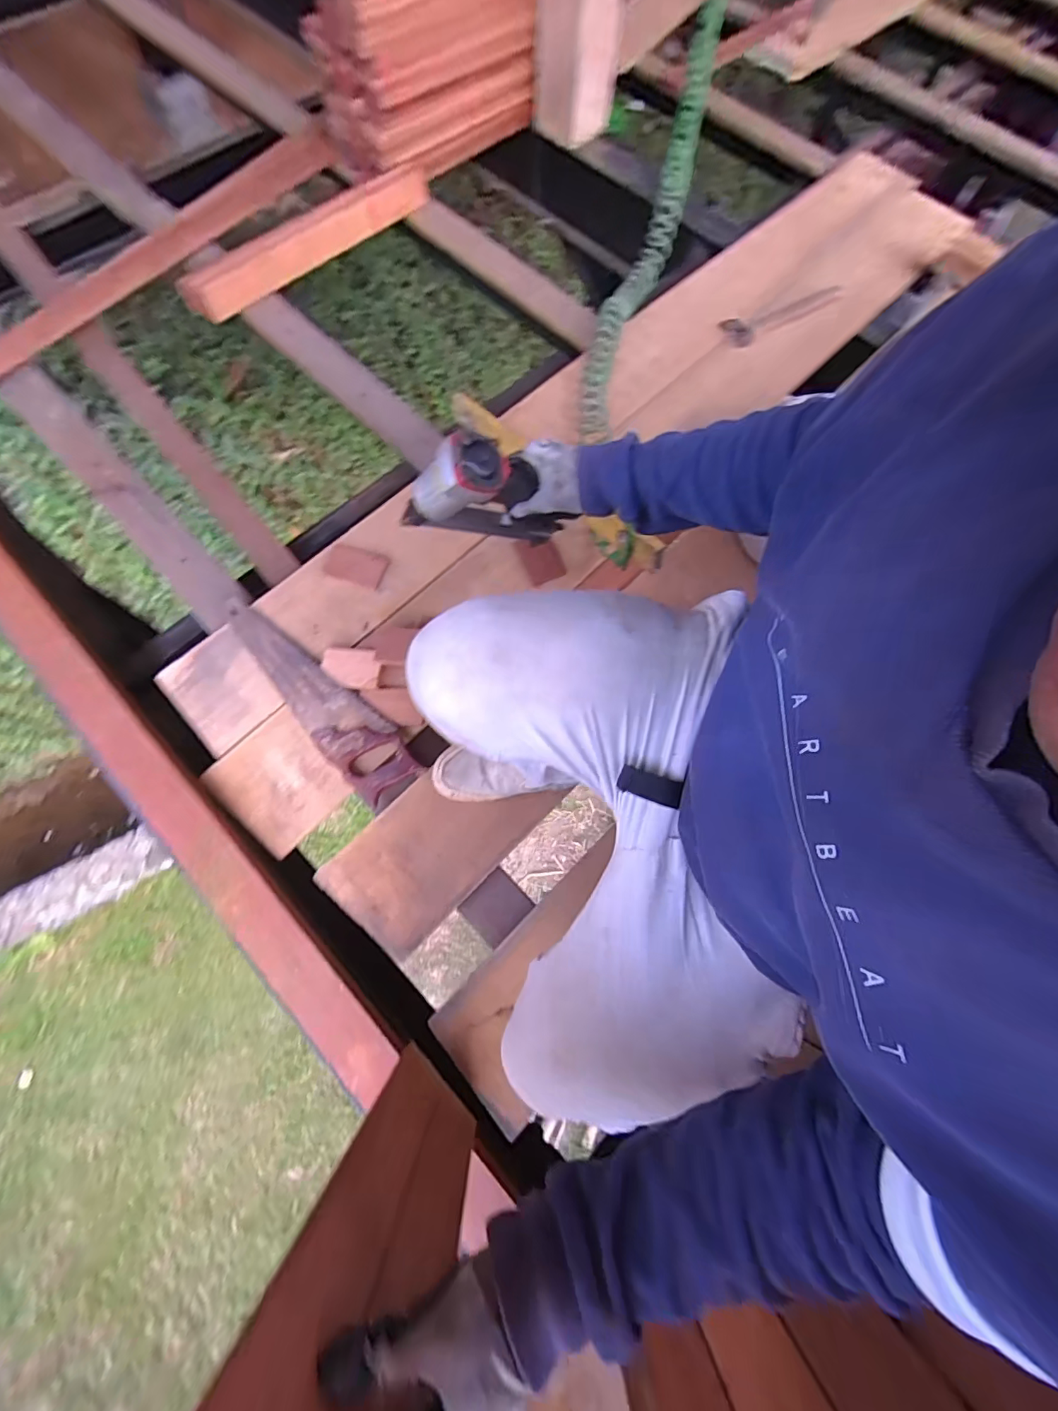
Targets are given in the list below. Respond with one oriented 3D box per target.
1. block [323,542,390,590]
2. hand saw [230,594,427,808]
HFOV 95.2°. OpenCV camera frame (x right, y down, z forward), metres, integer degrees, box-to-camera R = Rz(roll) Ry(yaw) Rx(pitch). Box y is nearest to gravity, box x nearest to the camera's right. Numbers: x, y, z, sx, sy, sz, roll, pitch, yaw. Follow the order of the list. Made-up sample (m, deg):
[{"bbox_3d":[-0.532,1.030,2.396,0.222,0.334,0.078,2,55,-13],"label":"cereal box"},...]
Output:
[{"bbox_3d":[-0.311,-0.250,0.868,0.106,0.017,0.070,17,72,3],"label":"block"},{"bbox_3d":[-0.365,-0.025,0.800,0.470,0.032,0.109,42,75,11],"label":"hand saw"}]

